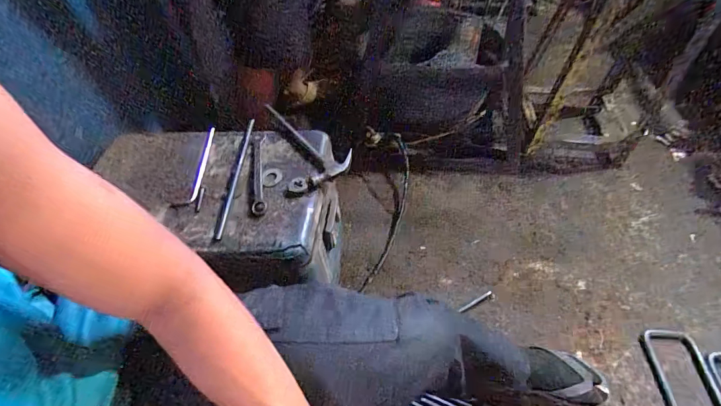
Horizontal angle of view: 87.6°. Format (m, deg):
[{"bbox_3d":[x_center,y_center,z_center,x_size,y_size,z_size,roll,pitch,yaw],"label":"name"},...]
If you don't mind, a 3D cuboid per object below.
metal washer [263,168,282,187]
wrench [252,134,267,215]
[{"bbox_3d":[-0.173,-0.051,0.740,0.041,0.004,0.048,-13,52,9],"label":"metal washer"},{"bbox_3d":[-0.197,-0.058,0.736,0.025,0.015,0.212,-9,48,-5],"label":"wrench"}]

